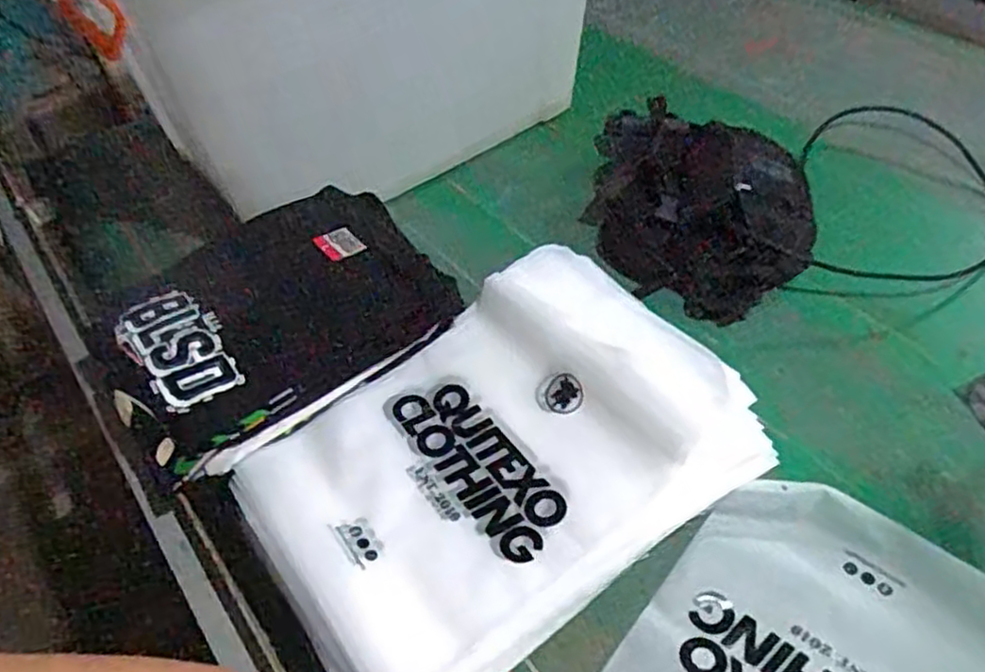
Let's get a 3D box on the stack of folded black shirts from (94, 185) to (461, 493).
[{"bbox_3d":[-0.225,-0.025,0.722,0.326,0.069,0.255,-35,54,-21],"label":"stack of folded black shirts"}]

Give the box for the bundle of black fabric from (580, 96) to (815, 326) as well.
[{"bbox_3d":[0.239,-0.176,0.847,0.249,0.078,0.345,4,50,10],"label":"bundle of black fabric"}]

